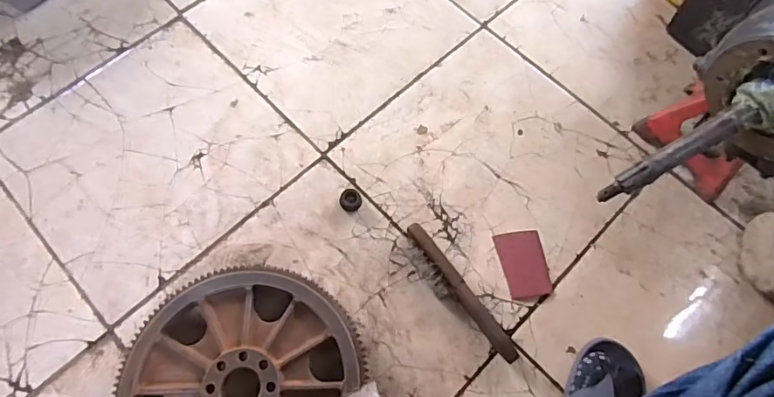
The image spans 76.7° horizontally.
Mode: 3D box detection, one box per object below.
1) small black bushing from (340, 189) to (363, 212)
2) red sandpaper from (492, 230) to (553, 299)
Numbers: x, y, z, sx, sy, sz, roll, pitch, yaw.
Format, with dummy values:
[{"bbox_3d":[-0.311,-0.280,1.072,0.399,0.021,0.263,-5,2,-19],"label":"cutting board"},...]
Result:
[{"bbox_3d":[-0.057,0.003,0.778,0.034,0.012,0.035,1,67,-2],"label":"small black bushing"},{"bbox_3d":[0.212,0.100,0.754,0.069,0.010,0.102,-8,68,-5],"label":"red sandpaper"}]

